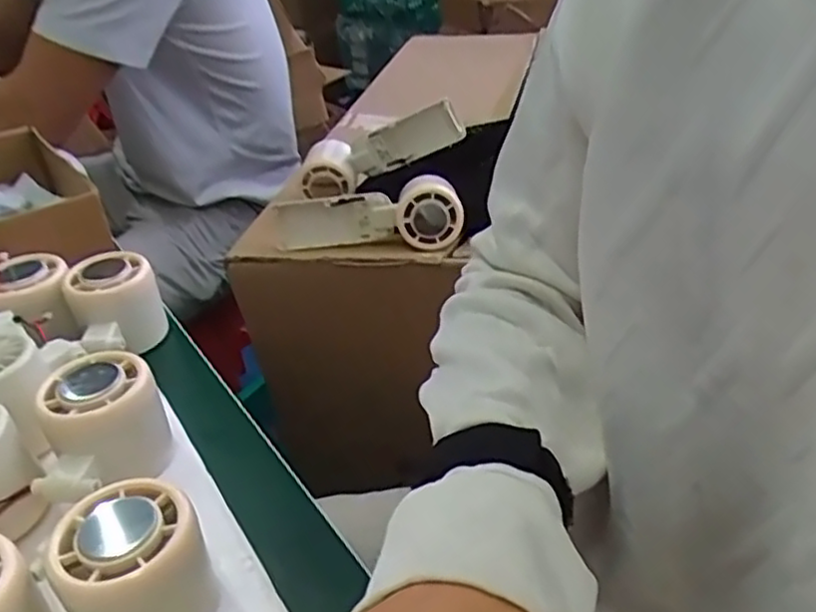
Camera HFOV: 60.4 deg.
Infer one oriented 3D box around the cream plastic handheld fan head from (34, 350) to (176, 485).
[{"bbox_3d":[-0.153,0.068,0.367,0.055,0.071,0.061,-25,40,-27],"label":"cream plastic handheld fan head"}]

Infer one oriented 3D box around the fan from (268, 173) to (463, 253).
[{"bbox_3d":[-0.033,-0.084,0.629,0.161,0.051,0.054,2,35,10],"label":"fan"}]

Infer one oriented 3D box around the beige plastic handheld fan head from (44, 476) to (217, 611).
[{"bbox_3d":[-0.109,0.111,0.287,0.054,0.058,0.058,-19,37,-20],"label":"beige plastic handheld fan head"}]

